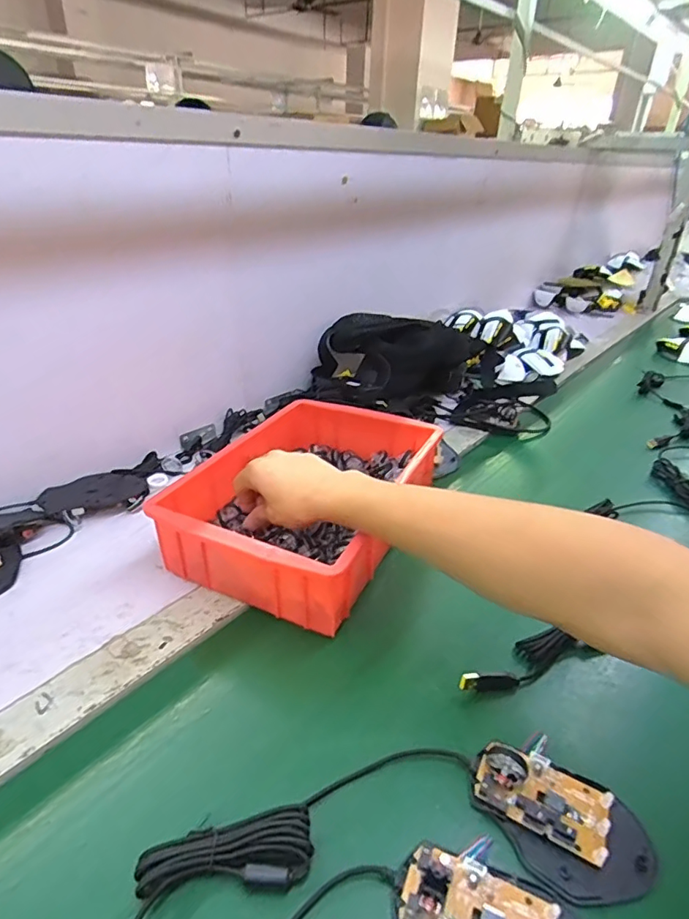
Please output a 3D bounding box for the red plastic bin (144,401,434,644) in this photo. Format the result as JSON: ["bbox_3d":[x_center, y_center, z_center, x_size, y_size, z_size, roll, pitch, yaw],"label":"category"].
[{"bbox_3d":[-0.039,0.033,0.559,0.205,0.079,0.280,17,35,21],"label":"red plastic bin"}]

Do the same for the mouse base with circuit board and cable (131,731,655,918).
[{"bbox_3d":[0.028,0.227,0.302,0.301,0.026,0.110,-9,32,-17],"label":"mouse base with circuit board and cable"}]

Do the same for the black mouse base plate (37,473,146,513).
[{"bbox_3d":[-0.295,0.034,0.610,0.111,0.013,0.056,-18,36,-29],"label":"black mouse base plate"}]

